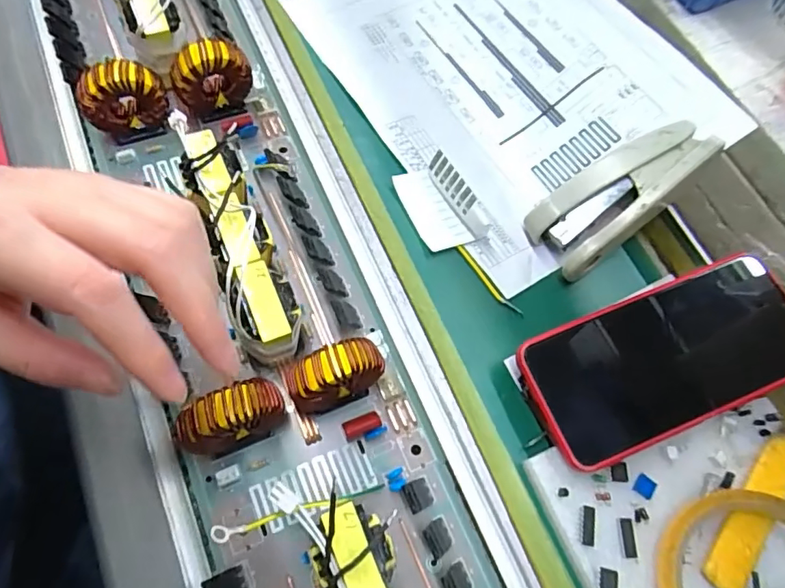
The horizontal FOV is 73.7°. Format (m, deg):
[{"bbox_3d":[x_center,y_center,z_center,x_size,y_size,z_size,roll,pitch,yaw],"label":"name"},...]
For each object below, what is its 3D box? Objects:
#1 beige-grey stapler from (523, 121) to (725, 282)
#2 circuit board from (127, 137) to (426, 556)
[{"bbox_3d":[0.145,-0.062,0.332,0.114,0.027,0.051,-37,72,11],"label":"beige-grey stapler"},{"bbox_3d":[-0.082,0.003,0.300,0.127,0.053,0.241,-22,71,-5],"label":"circuit board"}]

